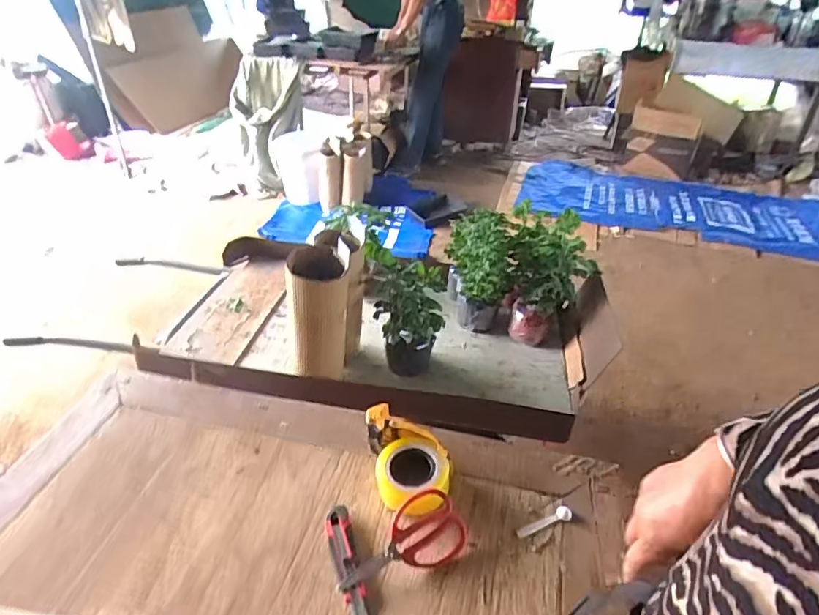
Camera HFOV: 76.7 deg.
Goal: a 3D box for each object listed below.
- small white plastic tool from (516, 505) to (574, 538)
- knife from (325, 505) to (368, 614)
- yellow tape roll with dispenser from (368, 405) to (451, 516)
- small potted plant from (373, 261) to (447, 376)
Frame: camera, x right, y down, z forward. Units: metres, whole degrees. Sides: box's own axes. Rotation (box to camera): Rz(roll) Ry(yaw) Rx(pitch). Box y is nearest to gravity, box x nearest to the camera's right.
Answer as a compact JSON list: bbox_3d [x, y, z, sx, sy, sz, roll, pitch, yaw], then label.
[{"bbox_3d":[0.206,0.328,0.785,0.094,0.014,0.023,-16,40,-23],"label":"small white plastic tool"},{"bbox_3d":[-0.085,0.362,0.718,0.035,0.016,0.188,-9,36,-15],"label":"knife"},{"bbox_3d":[-0.001,0.245,0.848,0.118,0.069,0.182,-6,35,-11],"label":"yellow tape roll with dispenser"},{"bbox_3d":[0.000,0.028,1.305,0.168,0.285,0.130,5,35,4],"label":"small potted plant"}]

